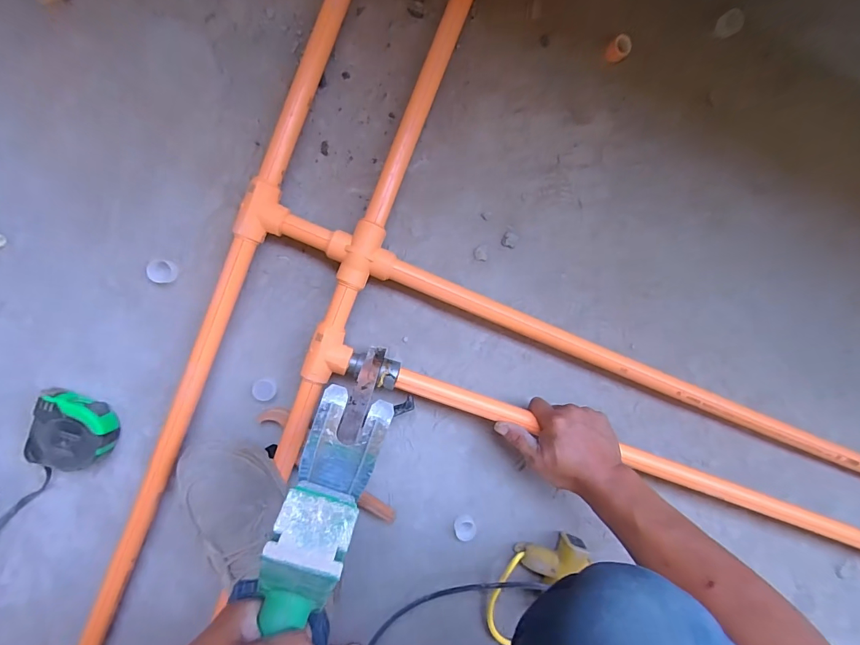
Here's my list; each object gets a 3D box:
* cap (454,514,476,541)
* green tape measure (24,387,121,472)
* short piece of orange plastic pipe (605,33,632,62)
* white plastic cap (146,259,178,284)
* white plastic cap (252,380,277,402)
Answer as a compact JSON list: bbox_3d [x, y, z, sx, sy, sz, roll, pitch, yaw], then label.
[{"bbox_3d":[0.048,0.281,0.552,0.029,0.008,0.035,-19,97,-4],"label":"cap"},{"bbox_3d":[-0.421,0.129,0.479,0.080,0.040,0.086,15,94,-7],"label":"green tape measure"},{"bbox_3d":[0.240,-0.348,0.513,0.026,0.024,0.025,-1,96,-6],"label":"short piece of orange plastic pipe"},{"bbox_3d":[-0.318,-0.060,0.481,0.028,0.014,0.027,-1,96,-6],"label":"white plastic cap"},{"bbox_3d":[-0.206,0.084,0.501,0.027,0.014,0.023,21,93,-8],"label":"white plastic cap"}]

